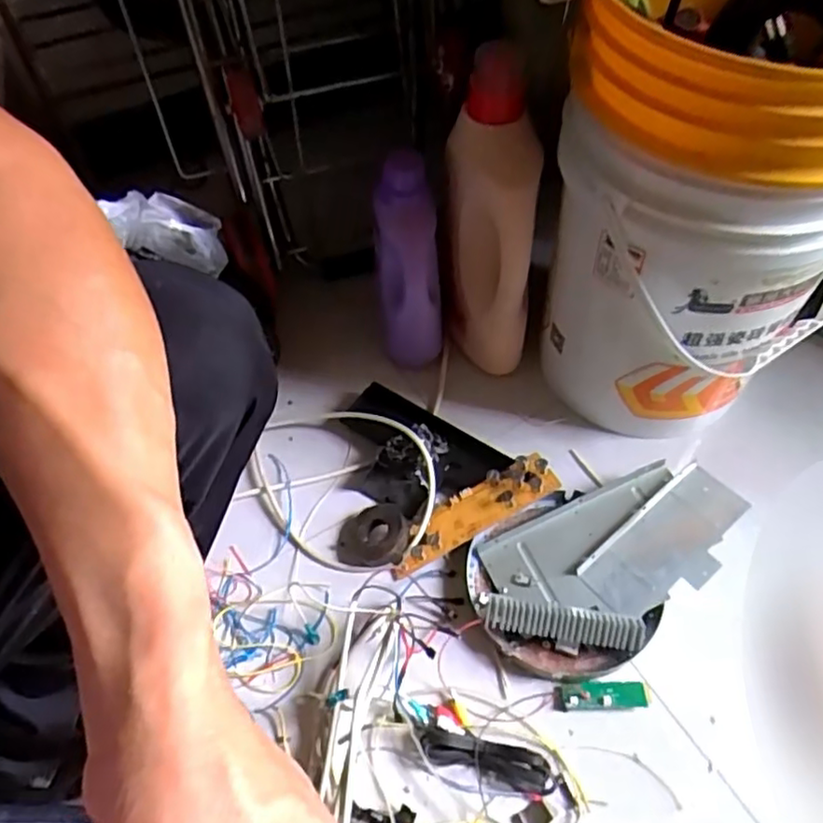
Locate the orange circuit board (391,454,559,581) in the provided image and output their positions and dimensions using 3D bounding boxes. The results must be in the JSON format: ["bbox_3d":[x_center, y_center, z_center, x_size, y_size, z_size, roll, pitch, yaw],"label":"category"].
[{"bbox_3d":[0.065,0.114,0.736,0.200,0.019,0.057,-33,59,-6],"label":"orange circuit board"}]

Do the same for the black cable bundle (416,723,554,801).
[{"bbox_3d":[0.066,0.317,0.608,0.128,0.022,0.034,12,55,10],"label":"black cable bundle"}]

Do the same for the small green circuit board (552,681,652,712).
[{"bbox_3d":[0.184,0.274,0.640,0.091,0.008,0.023,-3,53,-1],"label":"small green circuit board"}]

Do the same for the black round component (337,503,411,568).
[{"bbox_3d":[-0.040,0.134,0.735,0.076,0.027,0.076,-8,49,10],"label":"black round component"}]

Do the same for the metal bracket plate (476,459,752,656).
[{"bbox_3d":[0.215,0.159,0.706,0.296,0.042,0.164,-20,55,-13],"label":"metal bracket plate"}]

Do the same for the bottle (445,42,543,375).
[{"bbox_3d":[0.102,-0.218,0.810,0.110,0.360,0.120,11,55,9],"label":"bottle"}]

